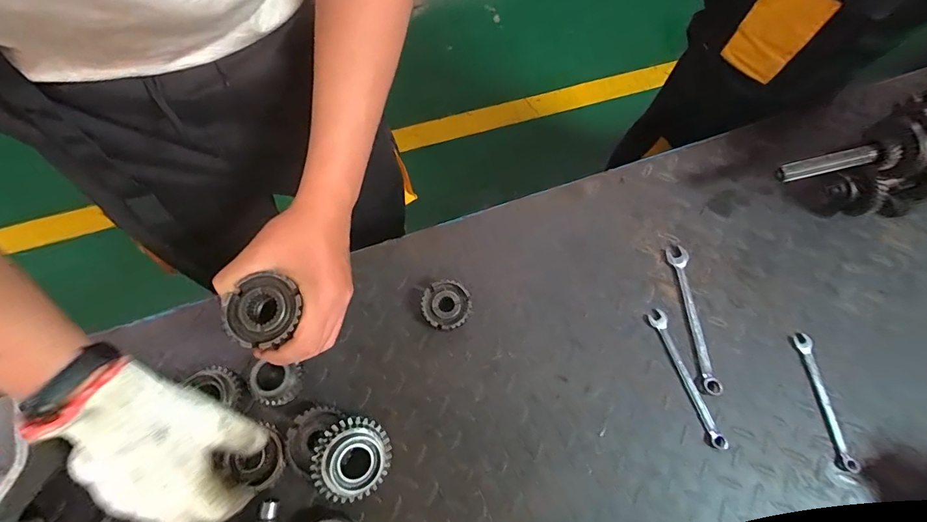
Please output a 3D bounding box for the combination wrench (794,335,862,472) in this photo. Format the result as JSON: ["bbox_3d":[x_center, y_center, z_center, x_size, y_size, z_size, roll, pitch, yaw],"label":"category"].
[{"bbox_3d":[0.410,0.157,0.485,0.019,0.007,0.146,-6,70,-4],"label":"combination wrench"}]

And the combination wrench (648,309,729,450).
[{"bbox_3d":[0.254,0.132,0.491,0.019,0.006,0.157,-15,71,-7],"label":"combination wrench"}]

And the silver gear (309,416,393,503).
[{"bbox_3d":[-0.111,0.197,0.431,0.076,0.032,0.076,6,69,-16],"label":"silver gear"}]

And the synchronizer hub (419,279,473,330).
[{"bbox_3d":[-0.021,0.052,0.505,0.056,0.026,0.057,1,69,-1],"label":"synchronizer hub"}]

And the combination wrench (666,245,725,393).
[{"bbox_3d":[0.274,0.066,0.510,0.020,0.007,0.175,-4,69,-3],"label":"combination wrench"}]

